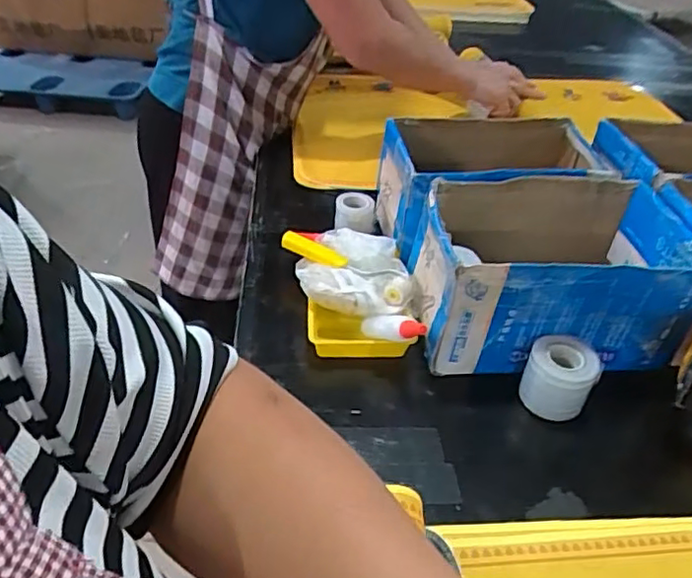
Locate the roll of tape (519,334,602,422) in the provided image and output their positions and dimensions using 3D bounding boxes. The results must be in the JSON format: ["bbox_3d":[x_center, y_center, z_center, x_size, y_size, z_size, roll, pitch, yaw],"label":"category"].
[{"bbox_3d":[0.219,0.091,0.635,0.068,0.065,0.060,24,42,24],"label":"roll of tape"}]

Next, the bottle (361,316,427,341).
[{"bbox_3d":[0.050,0.044,0.645,0.028,0.027,0.100,-23,11,-31],"label":"bottle"}]

